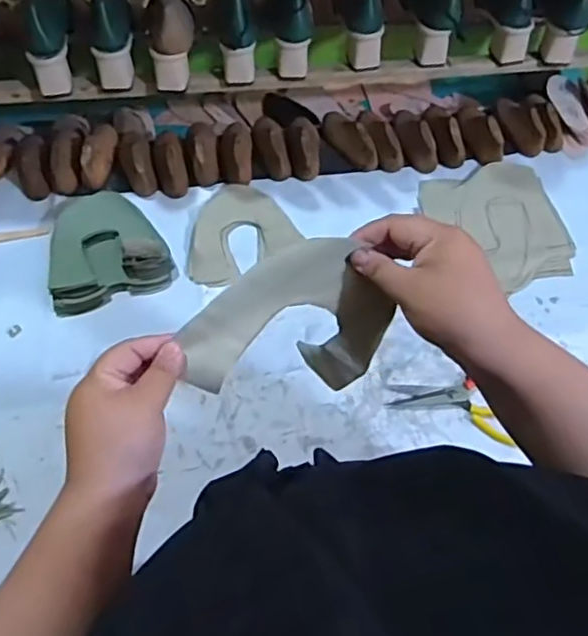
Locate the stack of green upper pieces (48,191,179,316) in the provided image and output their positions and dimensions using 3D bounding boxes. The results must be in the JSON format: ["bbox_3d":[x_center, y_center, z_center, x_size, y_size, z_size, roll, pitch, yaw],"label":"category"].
[{"bbox_3d":[-0.279,-0.110,0.918,0.173,0.045,0.190,-17,61,-11],"label":"stack of green upper pieces"}]

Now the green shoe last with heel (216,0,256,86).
[{"bbox_3d":[-0.088,-0.438,0.955,0.060,0.152,0.088,-9,29,-7],"label":"green shoe last with heel"}]

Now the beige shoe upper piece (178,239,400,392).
[{"bbox_3d":[-0.006,0.012,0.497,0.157,0.129,0.067,-16,61,-10],"label":"beige shoe upper piece"}]

